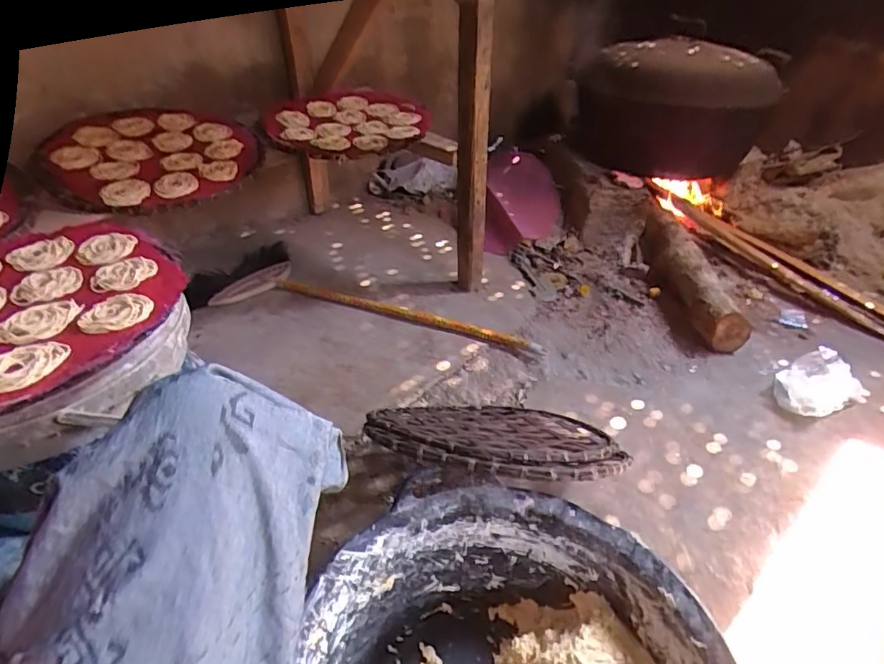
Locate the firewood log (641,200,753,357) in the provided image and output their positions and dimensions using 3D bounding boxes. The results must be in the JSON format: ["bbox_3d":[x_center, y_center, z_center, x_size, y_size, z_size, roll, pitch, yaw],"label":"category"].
[{"bbox_3d":[0.593,-0.143,1.271,0.117,0.105,0.483,-2,38,0],"label":"firewood log"}]

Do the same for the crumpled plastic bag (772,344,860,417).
[{"bbox_3d":[0.662,0.094,0.922,0.130,0.074,0.120,-29,46,-31],"label":"crumpled plastic bag"}]

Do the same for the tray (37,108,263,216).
[{"bbox_3d":[-0.530,-0.336,0.976,0.340,0.041,0.371,5,48,-5],"label":"tray"}]

